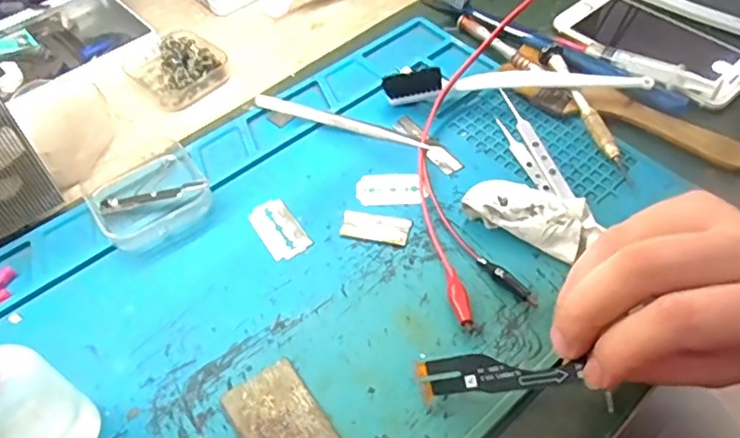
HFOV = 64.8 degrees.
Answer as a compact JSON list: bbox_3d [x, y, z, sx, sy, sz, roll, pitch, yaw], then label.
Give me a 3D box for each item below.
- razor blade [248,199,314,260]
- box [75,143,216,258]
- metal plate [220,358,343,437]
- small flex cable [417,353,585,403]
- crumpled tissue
[{"bbox_3d":[-0.052,0.005,0.334,0.023,0.004,0.042,-29,58,-19],"label":"razor blade"},{"bbox_3d":[-0.129,-0.015,0.342,0.063,0.018,0.062,-33,59,-21],"label":"box"},{"bbox_3d":[-0.038,0.095,0.265,0.036,0.004,0.060,-30,58,-20],"label":"metal plate"},{"bbox_3d":[0.054,0.066,0.251,0.069,0.004,0.017,-16,77,26],"label":"small flex cable"},{"bbox_3d":[0.090,-0.003,0.326,0.070,0.017,0.033,26,58,19],"label":"crumpled tissue"}]

